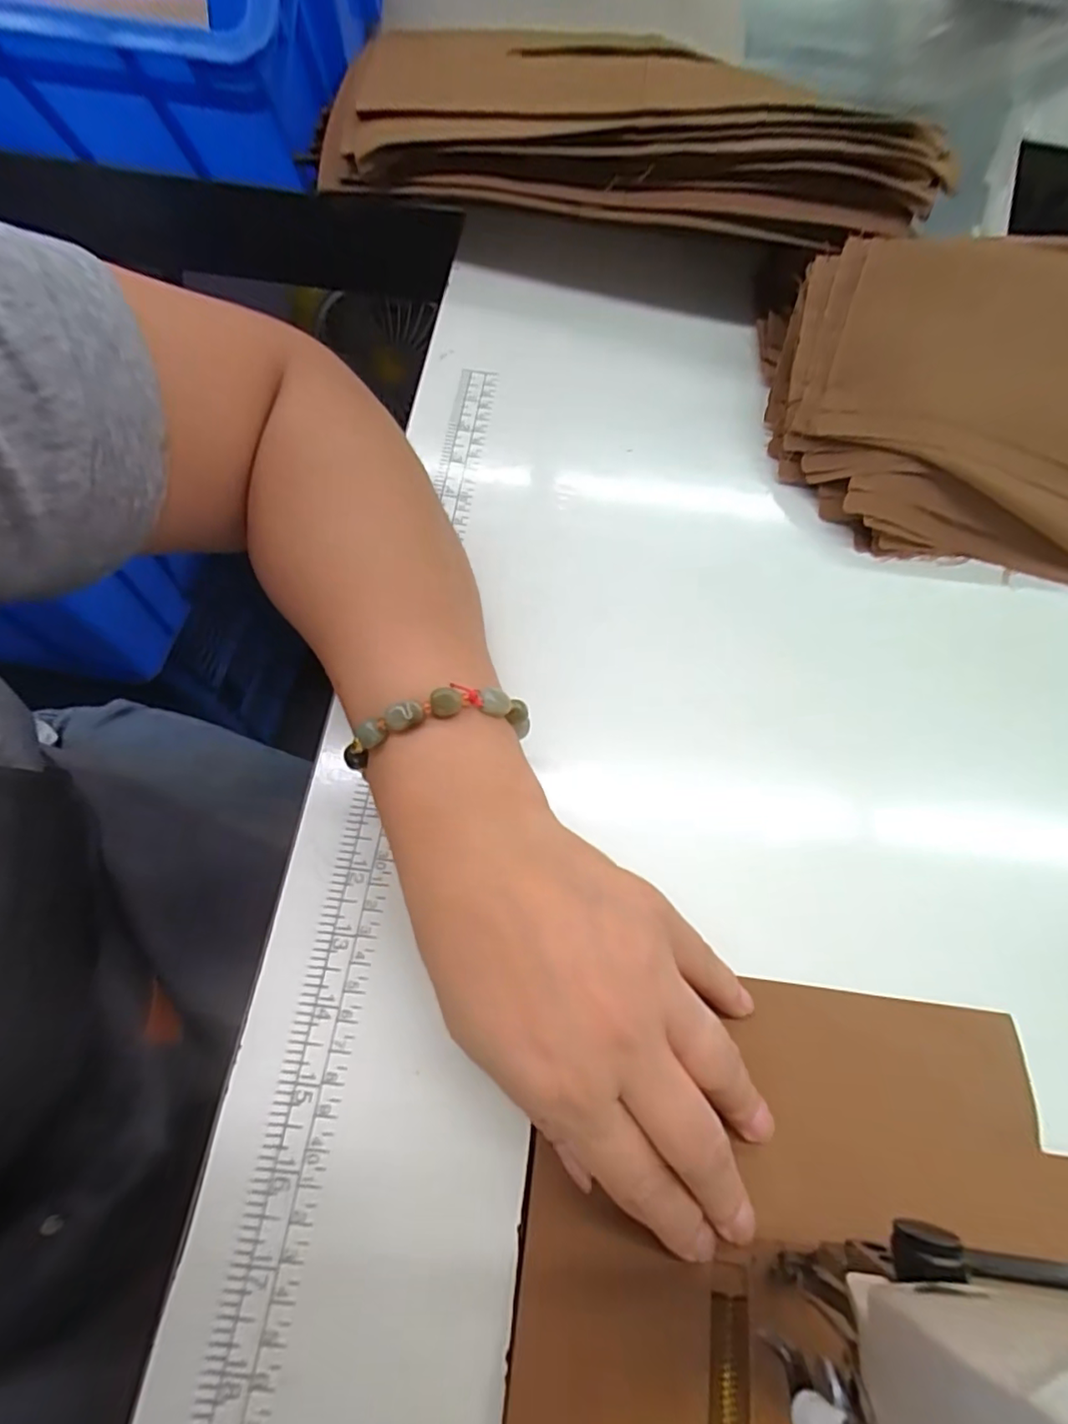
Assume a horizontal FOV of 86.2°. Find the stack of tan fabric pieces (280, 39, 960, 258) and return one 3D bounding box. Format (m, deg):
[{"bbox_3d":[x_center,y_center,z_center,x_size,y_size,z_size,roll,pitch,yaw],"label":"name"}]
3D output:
[{"bbox_3d":[0.051,-0.406,0.388,0.424,0.053,0.182,16,67,3],"label":"stack of tan fabric pieces"}]

